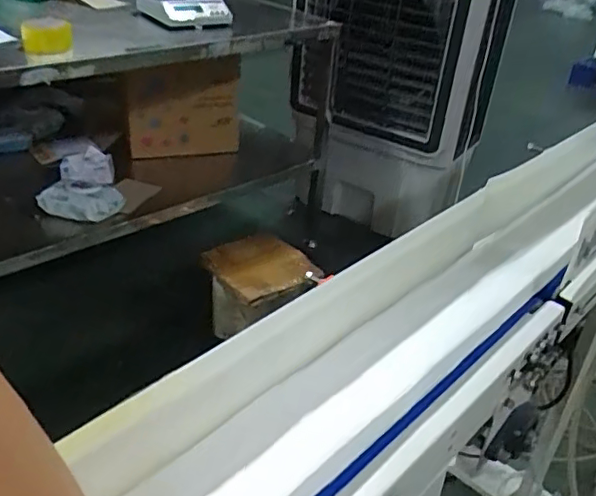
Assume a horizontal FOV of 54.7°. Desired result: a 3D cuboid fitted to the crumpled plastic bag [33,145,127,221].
[{"bbox_3d":[-0.584,-0.175,1.562,0.206,0.106,0.253,-1,34,-11],"label":"crumpled plastic bag"}]

